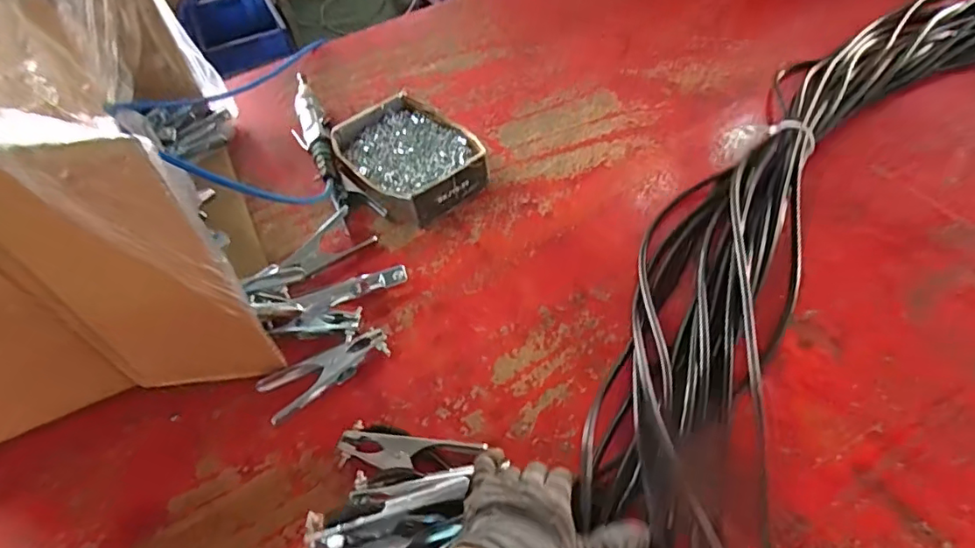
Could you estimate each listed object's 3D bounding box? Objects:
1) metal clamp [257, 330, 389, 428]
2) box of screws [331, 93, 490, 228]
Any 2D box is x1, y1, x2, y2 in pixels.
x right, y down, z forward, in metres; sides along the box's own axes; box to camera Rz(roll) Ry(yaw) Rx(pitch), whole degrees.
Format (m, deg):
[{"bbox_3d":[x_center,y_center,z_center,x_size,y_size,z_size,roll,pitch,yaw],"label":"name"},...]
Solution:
[{"bbox_3d":[-0.163,0.098,0.565,0.130,0.018,0.046,-31,57,-18],"label":"metal clamp"},{"bbox_3d":[-0.108,-0.159,0.740,0.151,0.041,0.198,-37,60,-22],"label":"box of screws"}]

